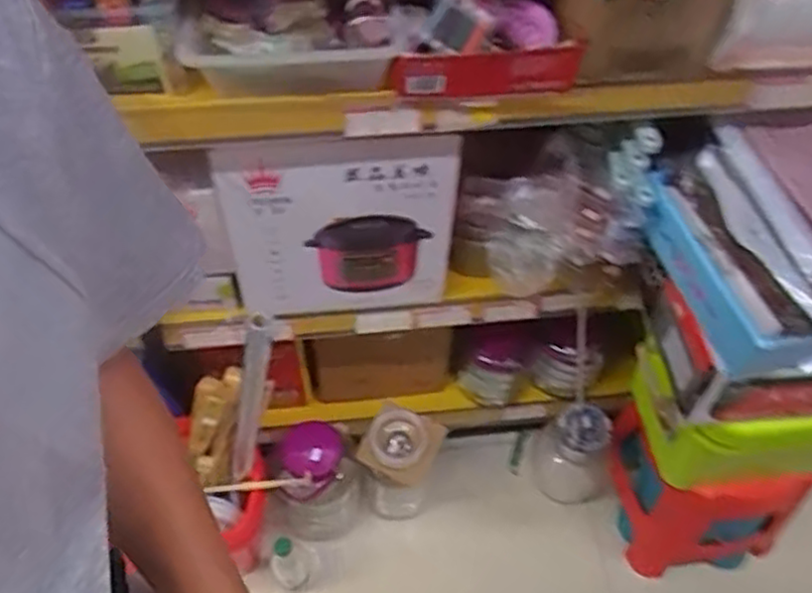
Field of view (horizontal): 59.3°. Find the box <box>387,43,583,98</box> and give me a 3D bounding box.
[{"bbox_3d":[0.094,-0.251,0.793,0.213,0.059,0.028,-7,54,-6],"label":"box"}]

